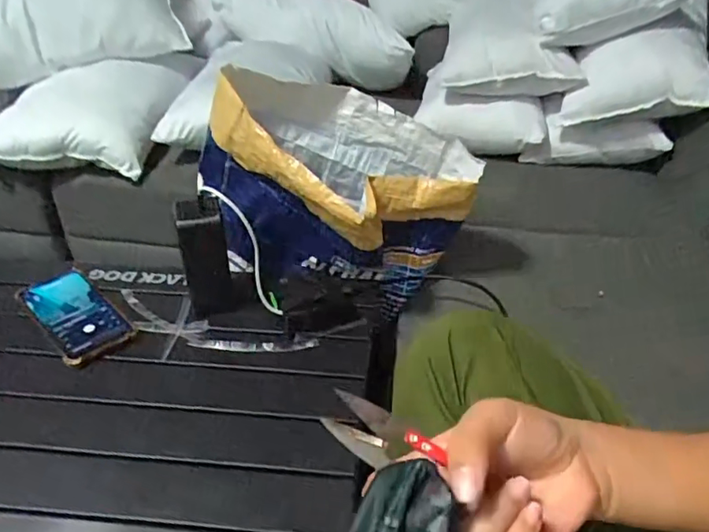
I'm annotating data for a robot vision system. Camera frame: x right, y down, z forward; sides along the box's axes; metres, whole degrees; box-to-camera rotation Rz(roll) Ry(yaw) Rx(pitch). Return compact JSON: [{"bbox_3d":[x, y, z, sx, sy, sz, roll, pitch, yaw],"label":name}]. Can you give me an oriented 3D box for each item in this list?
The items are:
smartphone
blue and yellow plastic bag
[{"bbox_3d":[-0.320,0.057,0.648,0.077,0.018,0.175,-29,45,-35],"label":"smartphone"},{"bbox_3d":[-0.021,-0.103,0.722,0.326,0.209,0.215,12,37,15],"label":"blue and yellow plastic bag"}]

